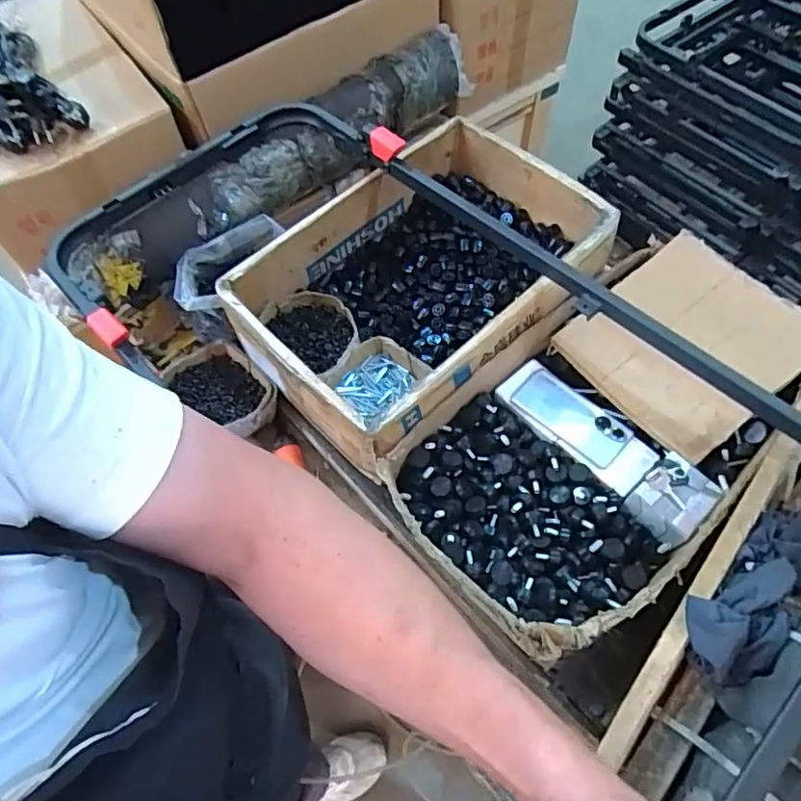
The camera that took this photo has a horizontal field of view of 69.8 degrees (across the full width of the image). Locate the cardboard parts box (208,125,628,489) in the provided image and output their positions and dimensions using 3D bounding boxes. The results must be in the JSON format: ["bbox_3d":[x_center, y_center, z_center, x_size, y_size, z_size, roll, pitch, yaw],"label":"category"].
[{"bbox_3d":[0.033,-0.189,0.886,0.518,0.169,0.381,-42,66,-18],"label":"cardboard parts box"}]

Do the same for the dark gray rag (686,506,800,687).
[{"bbox_3d":[0.377,0.186,0.595,0.088,0.056,0.223,39,70,23],"label":"dark gray rag"}]

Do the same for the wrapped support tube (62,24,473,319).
[{"bbox_3d":[-0.186,-0.423,1.012,0.160,0.139,0.813,37,69,22],"label":"wrapped support tube"}]

